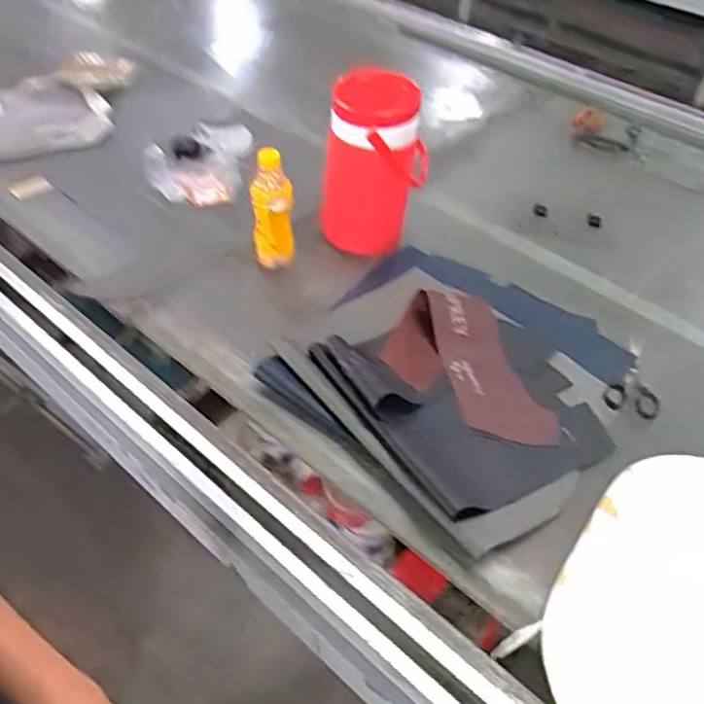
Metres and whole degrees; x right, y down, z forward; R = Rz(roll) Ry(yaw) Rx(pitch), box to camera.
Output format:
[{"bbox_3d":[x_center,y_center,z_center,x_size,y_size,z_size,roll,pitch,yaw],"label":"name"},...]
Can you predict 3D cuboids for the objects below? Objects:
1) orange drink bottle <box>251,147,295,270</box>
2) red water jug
[{"bbox_3d":[-0.114,-0.200,1.011,0.066,0.173,0.065,-3,44,-8],"label":"orange drink bottle"},{"bbox_3d":[0.033,-0.285,1.055,0.150,0.253,0.151,7,43,2],"label":"red water jug"}]

